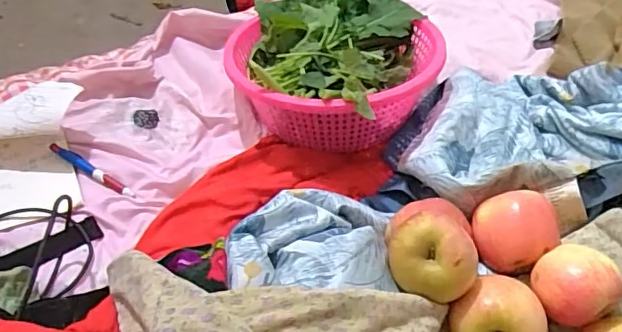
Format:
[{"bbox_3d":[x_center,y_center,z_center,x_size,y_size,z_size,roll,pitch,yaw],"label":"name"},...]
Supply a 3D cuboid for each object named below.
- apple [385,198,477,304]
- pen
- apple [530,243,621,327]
[{"bbox_3d":[0.118,0.092,0.554,0.084,0.072,0.076,2,46,-2],"label":"apple"},{"bbox_3d":[-0.288,0.005,0.730,0.141,0.016,0.014,26,50,20],"label":"pen"},{"bbox_3d":[0.273,0.123,0.578,0.079,0.062,0.072,-21,51,-22],"label":"apple"}]

